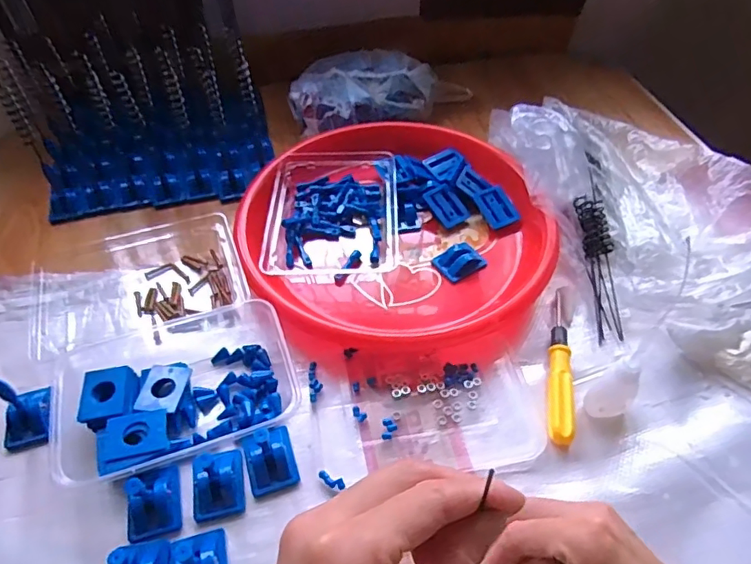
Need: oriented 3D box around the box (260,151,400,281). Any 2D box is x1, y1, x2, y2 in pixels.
[{"bbox_3d":[-0.039,-0.070,0.515,0.122,0.033,0.161,0,49,0],"label":"box"}]

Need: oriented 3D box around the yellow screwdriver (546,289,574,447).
[{"bbox_3d":[0.148,0.062,0.415,0.016,0.014,0.141,9,50,8],"label":"yellow screwdriver"}]

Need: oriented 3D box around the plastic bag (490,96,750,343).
[{"bbox_3d":[0.242,-0.099,0.493,0.203,0.104,0.268,-17,51,-13],"label":"plastic bag"}]

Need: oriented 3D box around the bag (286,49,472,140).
[{"bbox_3d":[0.009,-0.240,0.649,0.235,0.054,0.112,-15,51,-12],"label":"bag"}]

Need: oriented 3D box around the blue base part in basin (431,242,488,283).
[{"bbox_3d":[0.079,-0.020,0.486,0.041,0.016,0.035,-29,55,-22],"label":"blue base part in basin"}]

